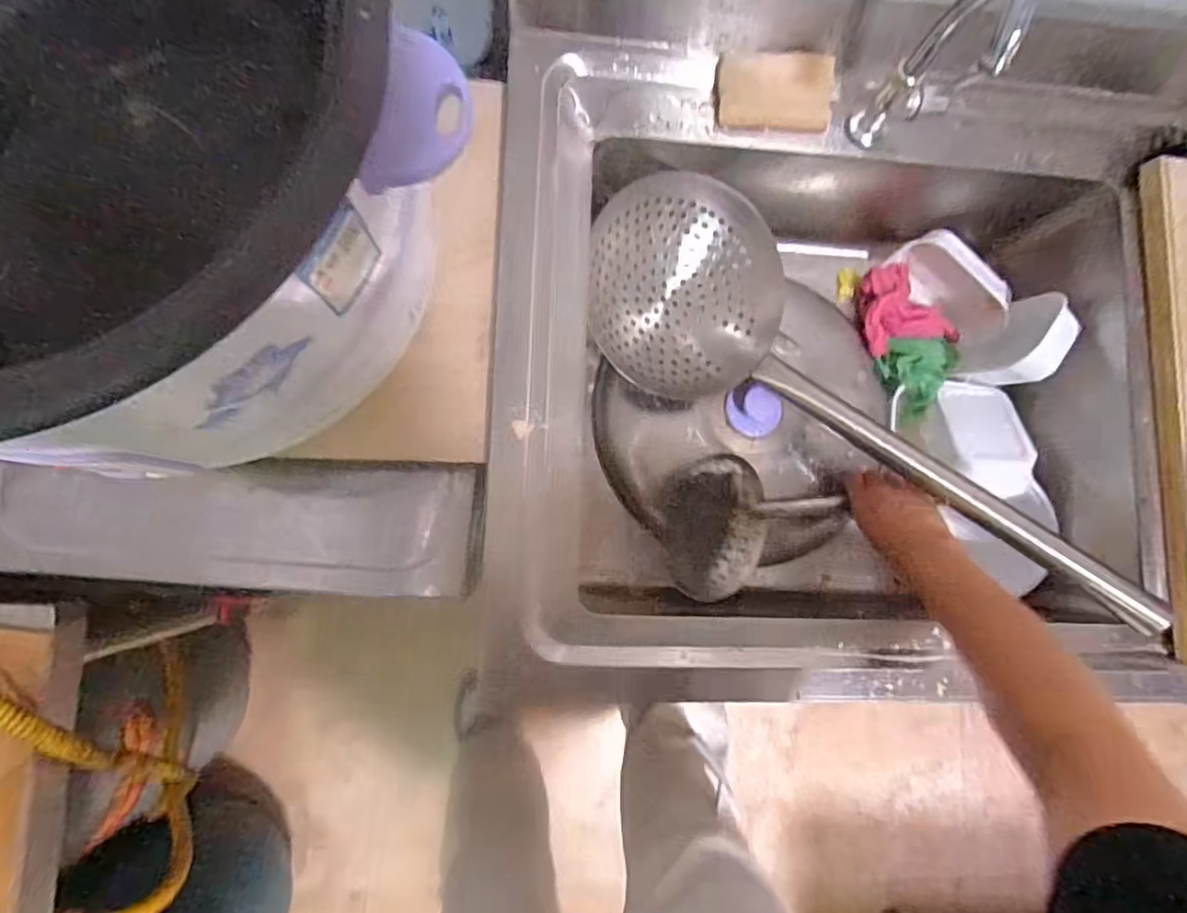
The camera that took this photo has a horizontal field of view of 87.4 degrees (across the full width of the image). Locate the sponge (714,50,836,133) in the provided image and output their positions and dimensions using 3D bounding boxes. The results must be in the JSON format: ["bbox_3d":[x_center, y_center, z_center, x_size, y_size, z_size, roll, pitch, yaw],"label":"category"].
[{"bbox_3d":[0.159,-0.321,0.547,0.103,0.011,0.060,0,109,-3],"label":"sponge"}]

